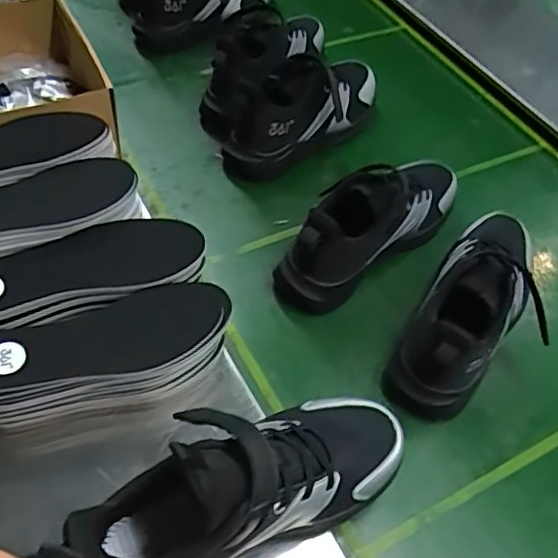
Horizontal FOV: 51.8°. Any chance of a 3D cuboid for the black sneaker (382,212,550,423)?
[{"bbox_3d":[0.190,0.012,0.569,0.084,0.113,0.246,29,56,15],"label":"black sneaker"}]

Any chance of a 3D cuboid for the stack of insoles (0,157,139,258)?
[{"bbox_3d":[-0.233,-0.060,0.524,0.206,0.032,0.073,-21,58,-20],"label":"stack of insoles"}]

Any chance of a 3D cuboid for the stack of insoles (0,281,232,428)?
[{"bbox_3d":[-0.146,0.067,0.489,0.220,0.073,0.075,-17,57,-17],"label":"stack of insoles"}]

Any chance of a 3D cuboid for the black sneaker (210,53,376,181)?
[{"bbox_3d":[0.037,-0.234,0.748,0.251,0.106,0.101,-30,62,-25],"label":"black sneaker"}]

